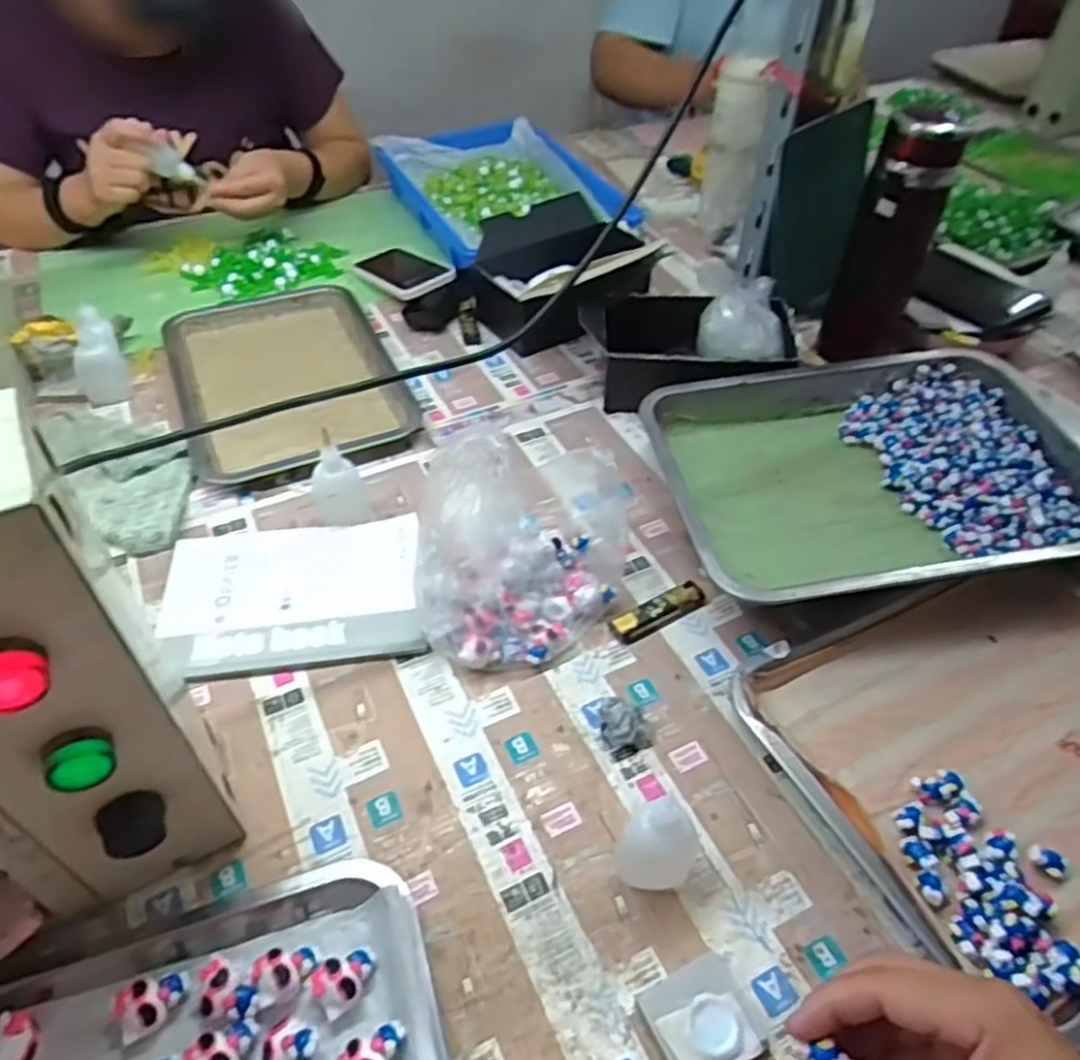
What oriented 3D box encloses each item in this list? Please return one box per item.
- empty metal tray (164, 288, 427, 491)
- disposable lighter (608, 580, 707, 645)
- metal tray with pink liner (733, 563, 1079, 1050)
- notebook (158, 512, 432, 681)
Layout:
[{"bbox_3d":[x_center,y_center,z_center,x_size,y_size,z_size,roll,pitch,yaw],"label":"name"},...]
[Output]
[{"bbox_3d":[-0.271,-0.171,0.805,0.209,0.021,0.323,-18,49,-18],"label":"empty metal tray"},{"bbox_3d":[0.093,0.063,0.596,0.081,0.014,0.024,-22,50,-20],"label":"disposable lighter"},{"bbox_3d":[0.318,0.144,0.505,0.290,0.044,0.259,-23,50,-16],"label":"metal tray with pink liner"},{"bbox_3d":[-0.193,0.046,0.605,0.193,0.015,0.143,-8,47,-8],"label":"notebook"}]

